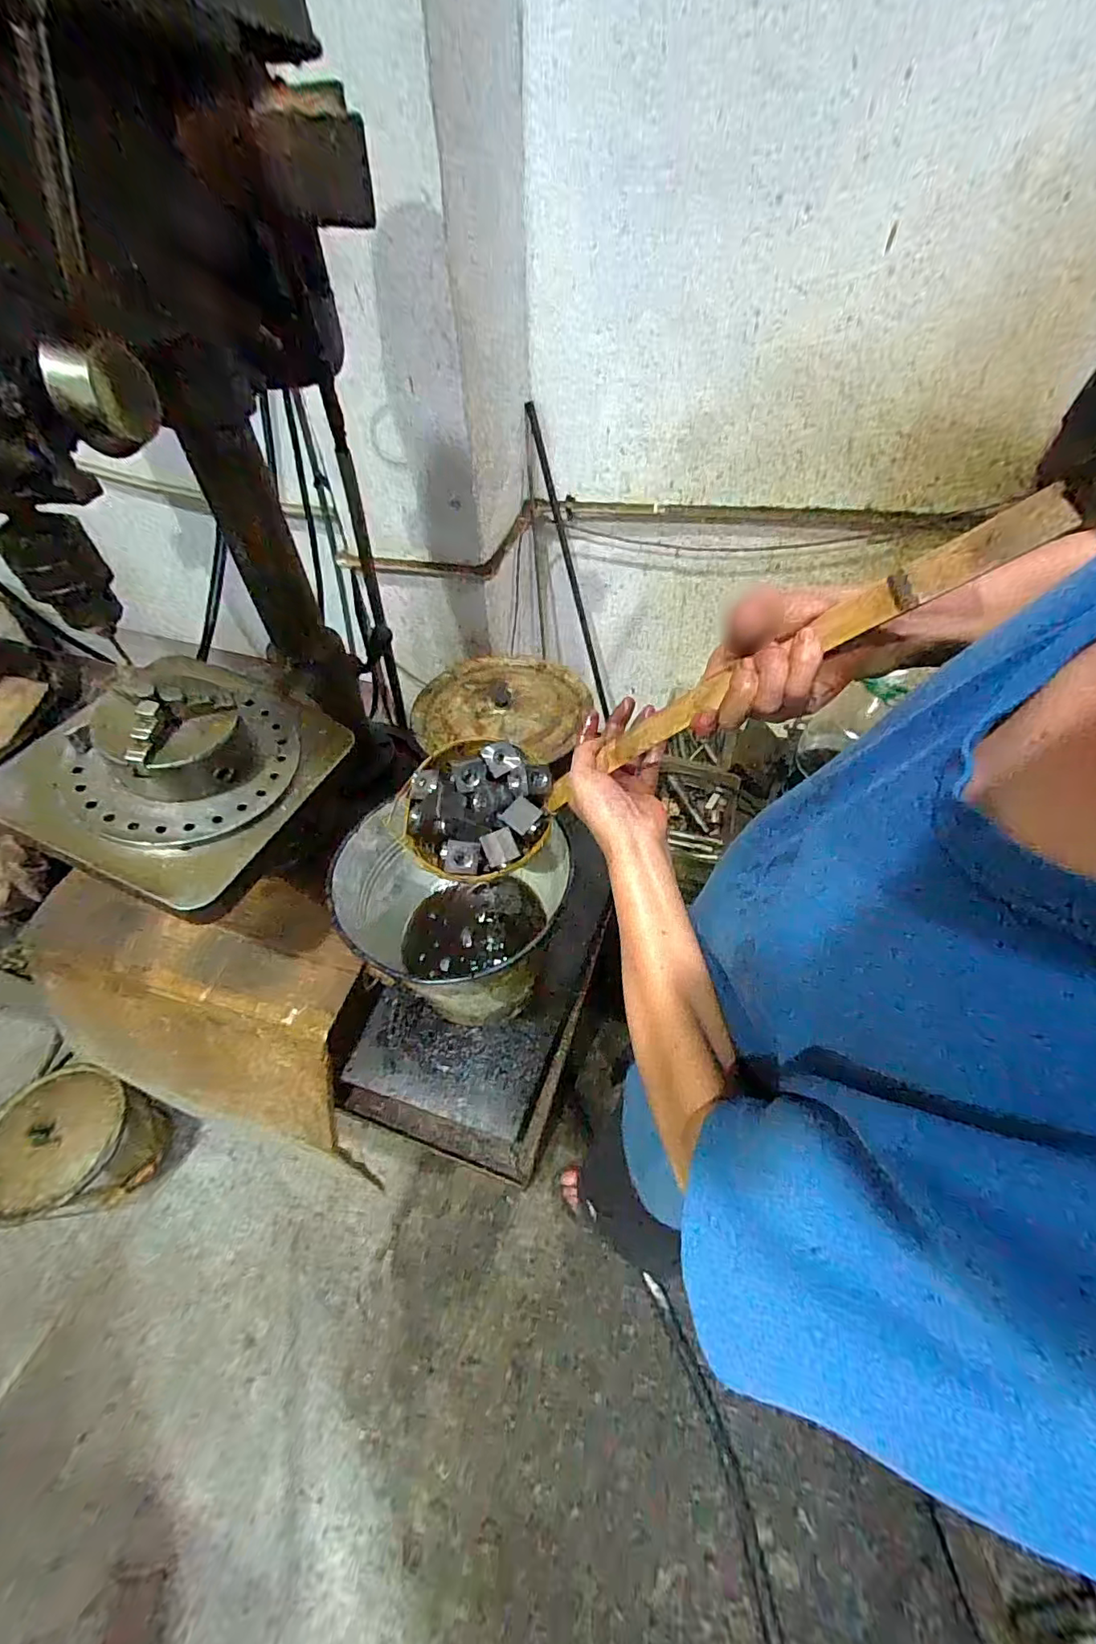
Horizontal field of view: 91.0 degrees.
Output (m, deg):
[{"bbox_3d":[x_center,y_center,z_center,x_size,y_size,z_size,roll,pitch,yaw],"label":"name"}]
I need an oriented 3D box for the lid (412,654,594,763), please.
[{"bbox_3d":[-0.064,-0.183,0.799,0.239,0.021,0.239,-3,54,5],"label":"lid"}]

